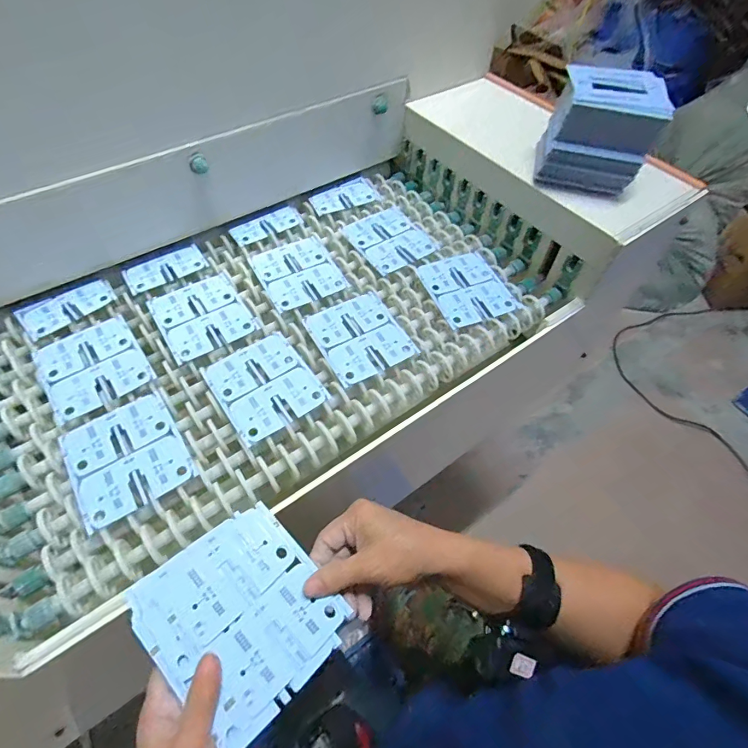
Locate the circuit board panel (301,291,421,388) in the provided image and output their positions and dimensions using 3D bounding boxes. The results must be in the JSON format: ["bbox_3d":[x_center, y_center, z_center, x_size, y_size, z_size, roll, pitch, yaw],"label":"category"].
[{"bbox_3d":[-0.018,-0.049,0.540,0.106,0.006,0.117,-25,60,-19],"label":"circuit board panel"}]

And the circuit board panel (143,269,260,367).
[{"bbox_3d":[-0.220,-0.078,0.551,0.106,0.005,0.116,-27,62,-21],"label":"circuit board panel"}]

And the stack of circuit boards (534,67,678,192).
[{"bbox_3d":[0.289,-0.314,0.557,0.121,0.108,0.100,16,56,7],"label":"stack of circuit boards"}]

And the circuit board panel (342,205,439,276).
[{"bbox_3d":[0.023,-0.207,0.655,0.106,0.006,0.120,-28,63,-18],"label":"circuit board panel"}]

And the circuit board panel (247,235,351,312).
[{"bbox_3d":[-0.106,-0.145,0.604,0.106,0.005,0.118,-25,61,-19],"label":"circuit board panel"}]

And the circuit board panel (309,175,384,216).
[{"bbox_3d":[-0.048,-0.294,0.713,0.114,0.006,0.059,-24,66,-17],"label":"circuit board panel"}]

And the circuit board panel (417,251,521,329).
[{"bbox_3d":[0.130,-0.121,0.601,0.109,0.005,0.115,-18,62,-15],"label":"circuit board panel"}]

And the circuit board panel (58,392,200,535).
[{"bbox_3d":[-0.253,0.083,0.440,0.105,0.006,0.120,-30,63,-22],"label":"circuit board panel"}]

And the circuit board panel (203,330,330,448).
[{"bbox_3d":[-0.125,0.011,0.494,0.106,0.005,0.118,-31,63,-22],"label":"circuit board panel"}]

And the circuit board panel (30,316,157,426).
[{"bbox_3d":[-0.330,-0.012,0.504,0.106,0.008,0.122,-31,63,-22],"label":"circuit board panel"}]

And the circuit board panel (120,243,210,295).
[{"bbox_3d":[-0.291,-0.148,0.602,0.106,0.006,0.053,-29,62,-21],"label":"circuit board panel"}]

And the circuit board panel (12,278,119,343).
[{"bbox_3d":[-0.397,-0.090,0.559,0.108,0.009,0.062,-38,66,-25],"label":"circuit board panel"}]

